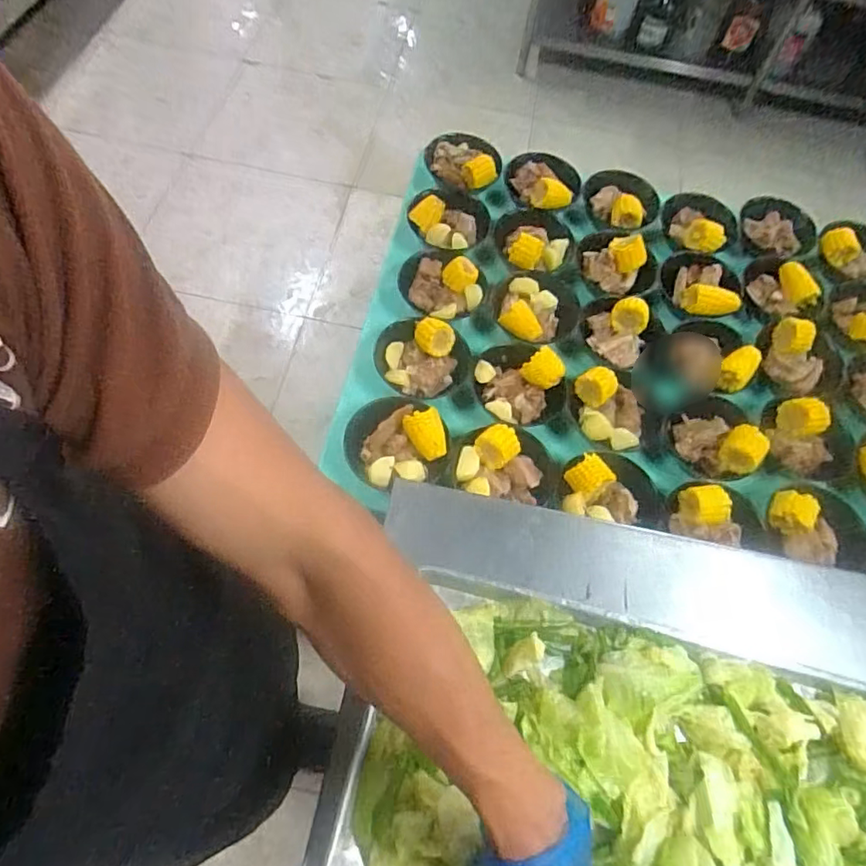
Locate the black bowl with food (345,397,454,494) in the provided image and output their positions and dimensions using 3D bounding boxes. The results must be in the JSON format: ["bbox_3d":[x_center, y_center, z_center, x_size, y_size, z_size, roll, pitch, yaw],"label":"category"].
[{"bbox_3d":[-0.044,0.008,0.765,0.124,0.059,0.120,-14,65,-12],"label":"black bowl with food"}]

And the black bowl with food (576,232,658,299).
[{"bbox_3d":[0.316,-0.296,0.975,0.132,0.058,0.127,-13,65,-12],"label":"black bowl with food"}]

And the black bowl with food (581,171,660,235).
[{"bbox_3d":[0.332,-0.407,1.018,0.132,0.053,0.120,2,63,-4],"label":"black bowl with food"}]

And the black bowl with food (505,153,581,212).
[{"bbox_3d":[0.198,-0.449,1.039,0.136,0.060,0.114,13,63,1],"label":"black bowl with food"}]

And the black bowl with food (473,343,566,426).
[{"bbox_3d":[0.129,-0.074,0.837,0.132,0.068,0.125,2,63,-4],"label":"black bowl with food"}]

